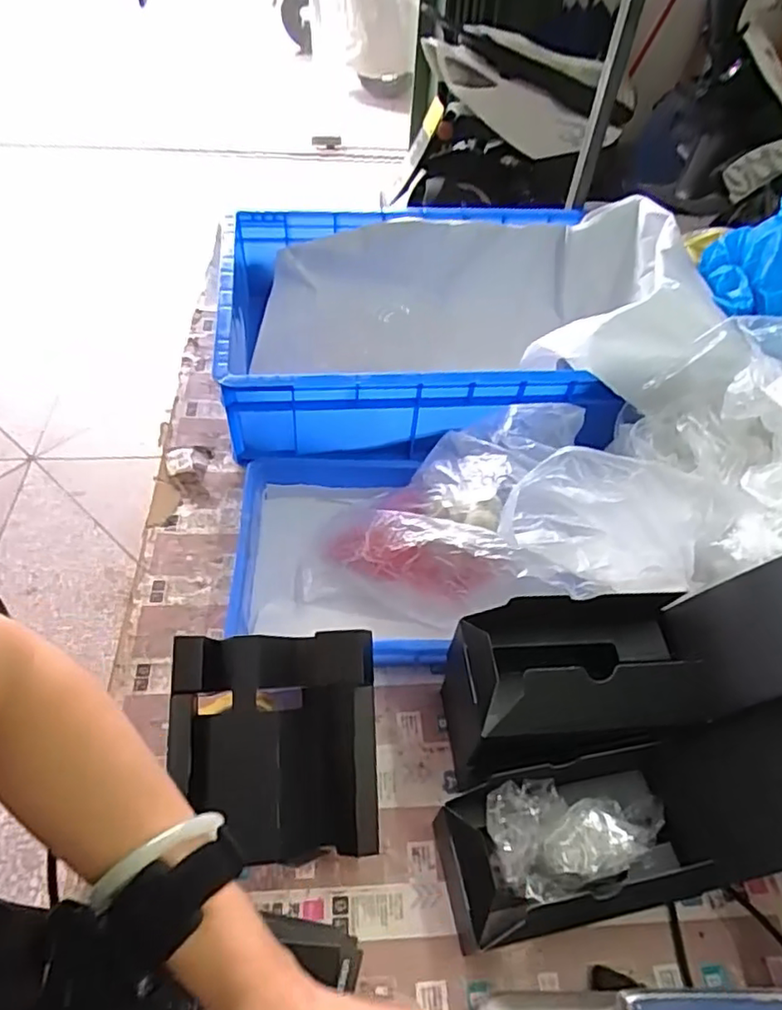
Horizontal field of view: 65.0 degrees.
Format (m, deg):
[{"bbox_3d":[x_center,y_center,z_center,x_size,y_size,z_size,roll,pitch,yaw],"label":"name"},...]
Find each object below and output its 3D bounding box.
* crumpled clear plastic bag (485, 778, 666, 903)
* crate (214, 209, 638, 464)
[{"bbox_3d":[0.143,0.244,0.455,0.138,0.057,0.072,-3,51,-7],"label":"crumpled clear plastic bag"},{"bbox_3d":[0.017,-0.232,0.891,0.500,0.207,0.428,0,51,-5],"label":"crate"}]

